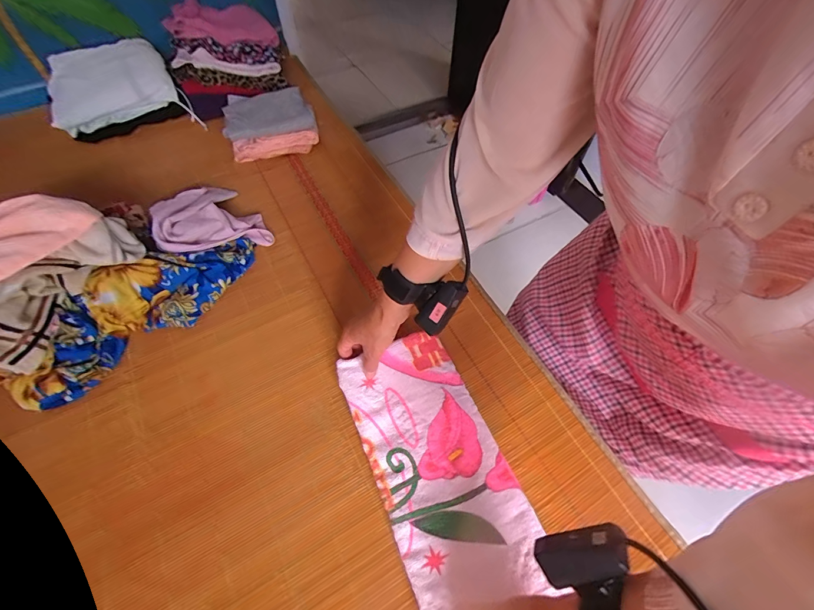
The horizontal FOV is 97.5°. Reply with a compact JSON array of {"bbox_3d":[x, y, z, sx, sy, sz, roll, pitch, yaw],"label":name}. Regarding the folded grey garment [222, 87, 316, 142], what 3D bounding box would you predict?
[{"bbox_3d":[-0.318,-0.438,0.805,0.190,0.029,0.146,-21,61,-14],"label":"folded grey garment"}]

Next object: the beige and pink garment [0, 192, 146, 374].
[{"bbox_3d":[-0.544,-0.053,0.509,0.173,0.101,0.253,24,61,13],"label":"beige and pink garment"}]

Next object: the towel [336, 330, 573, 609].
[{"bbox_3d":[0.039,0.205,0.462,0.165,0.018,0.343,-18,61,-11],"label":"towel"}]

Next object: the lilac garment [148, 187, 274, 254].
[{"bbox_3d":[-0.371,-0.161,0.658,0.172,0.067,0.193,-30,64,-16],"label":"lilac garment"}]

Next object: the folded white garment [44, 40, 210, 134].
[{"bbox_3d":[-0.655,-0.491,0.809,0.262,0.112,0.164,-25,63,-14],"label":"folded white garment"}]

